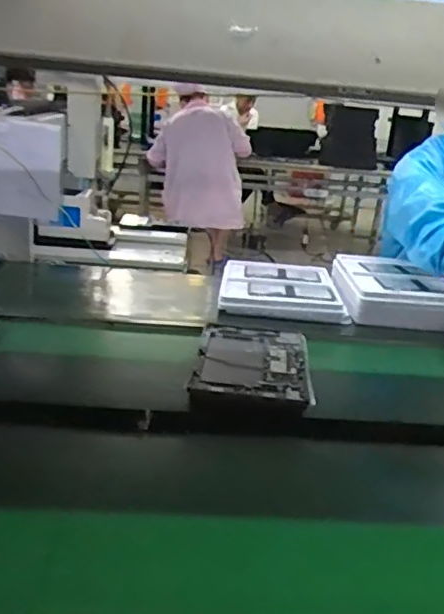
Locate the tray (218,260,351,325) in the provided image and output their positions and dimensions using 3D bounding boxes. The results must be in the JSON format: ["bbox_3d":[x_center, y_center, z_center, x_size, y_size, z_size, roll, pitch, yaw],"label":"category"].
[{"bbox_3d":[0.123,-0.045,1.297,0.254,0.032,0.298,6,21,2],"label":"tray"}]

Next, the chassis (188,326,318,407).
[{"bbox_3d":[0.050,0.080,0.921,0.167,0.011,0.226,7,21,5],"label":"chassis"}]

